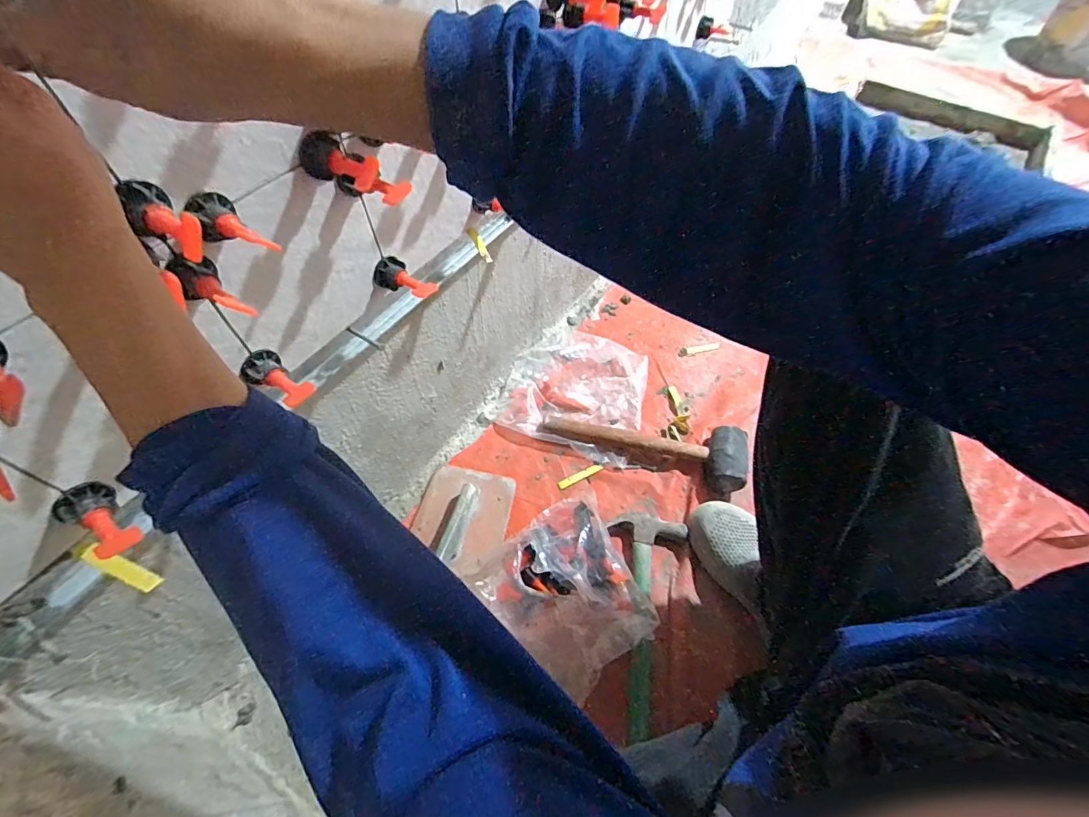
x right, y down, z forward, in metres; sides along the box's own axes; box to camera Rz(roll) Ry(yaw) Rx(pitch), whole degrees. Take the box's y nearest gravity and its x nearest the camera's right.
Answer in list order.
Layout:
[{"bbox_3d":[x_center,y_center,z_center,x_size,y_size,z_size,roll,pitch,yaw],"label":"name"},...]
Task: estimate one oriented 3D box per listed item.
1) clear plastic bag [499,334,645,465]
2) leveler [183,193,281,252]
[{"bbox_3d":[0.060,-0.038,0.883,0.246,0.028,0.245,18,57,12],"label":"clear plastic bag"},{"bbox_3d":[-0.200,-0.116,0.313,0.059,0.024,0.027,35,63,22],"label":"leveler"}]

